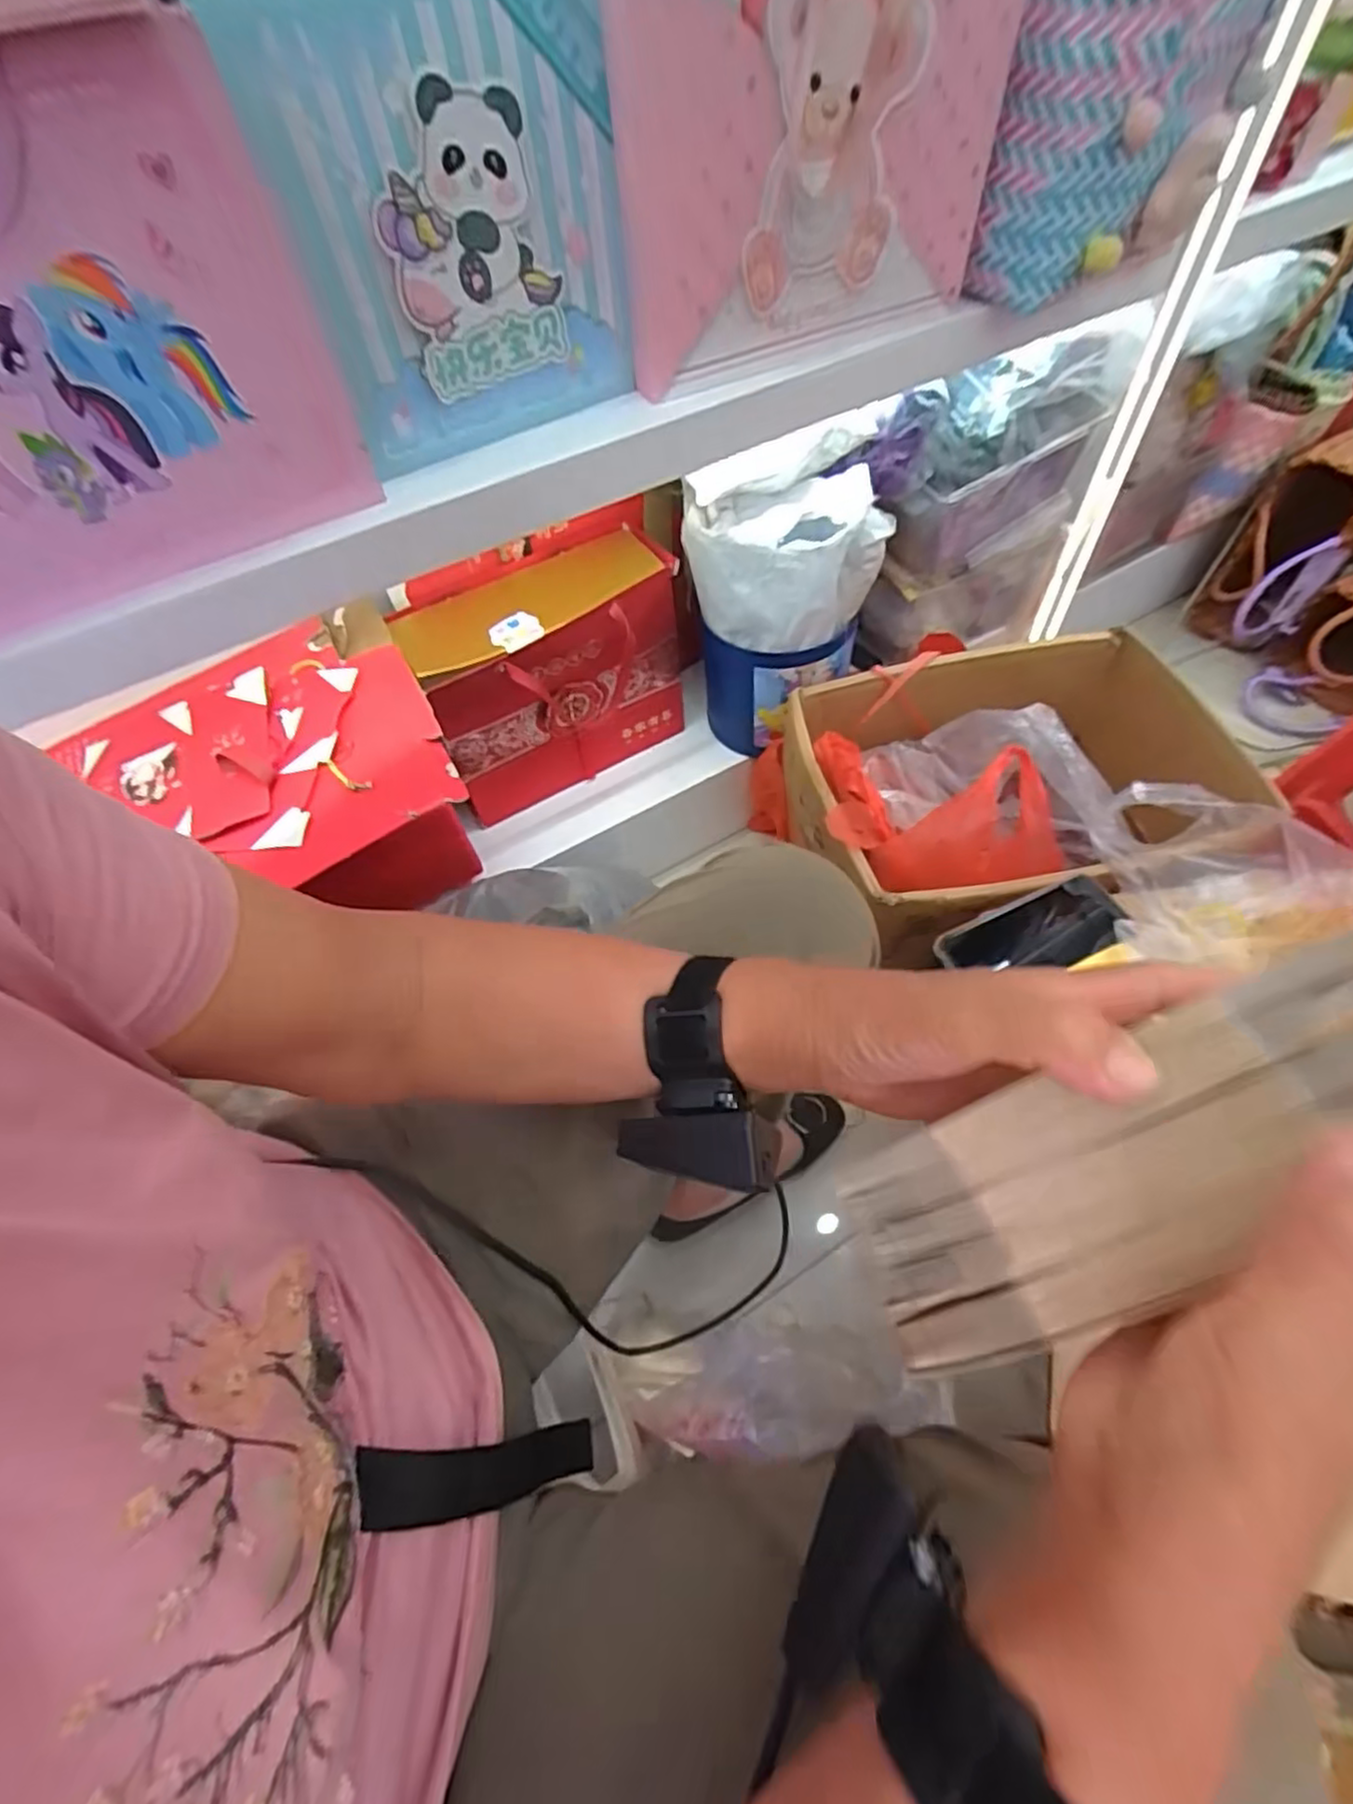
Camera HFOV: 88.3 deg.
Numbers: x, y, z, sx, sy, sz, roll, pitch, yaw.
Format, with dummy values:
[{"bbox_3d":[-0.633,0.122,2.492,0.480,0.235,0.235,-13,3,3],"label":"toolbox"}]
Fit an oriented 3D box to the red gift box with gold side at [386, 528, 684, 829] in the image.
[{"bbox_3d":[-0.150,-0.273,0.890,0.310,0.256,0.133,-29,59,-14],"label":"red gift box with gold side"}]

